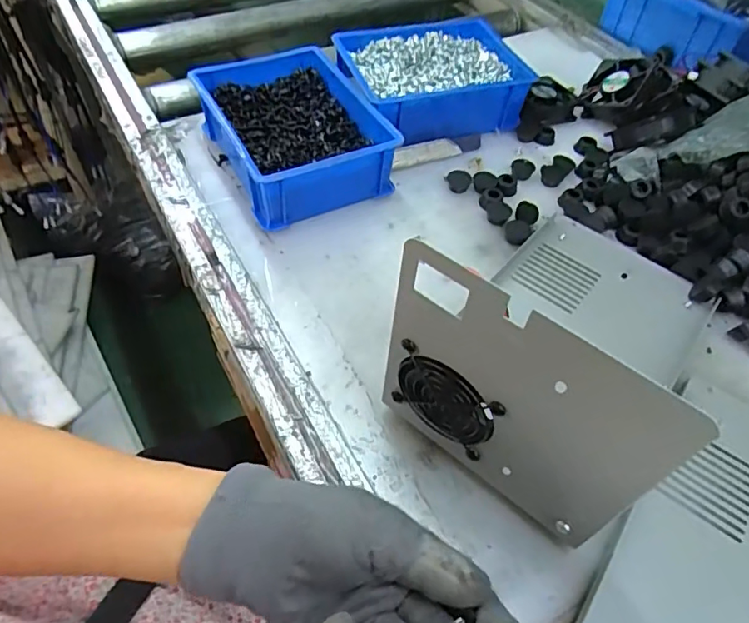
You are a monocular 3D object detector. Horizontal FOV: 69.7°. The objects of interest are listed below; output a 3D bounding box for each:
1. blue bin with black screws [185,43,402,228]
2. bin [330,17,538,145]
[{"bbox_3d":[-0.082,-0.180,0.544,0.143,0.066,0.191,-20,55,-19],"label":"blue bin with black screws"},{"bbox_3d":[0.066,-0.264,0.618,0.205,0.063,0.151,-14,54,-15],"label":"bin"}]

